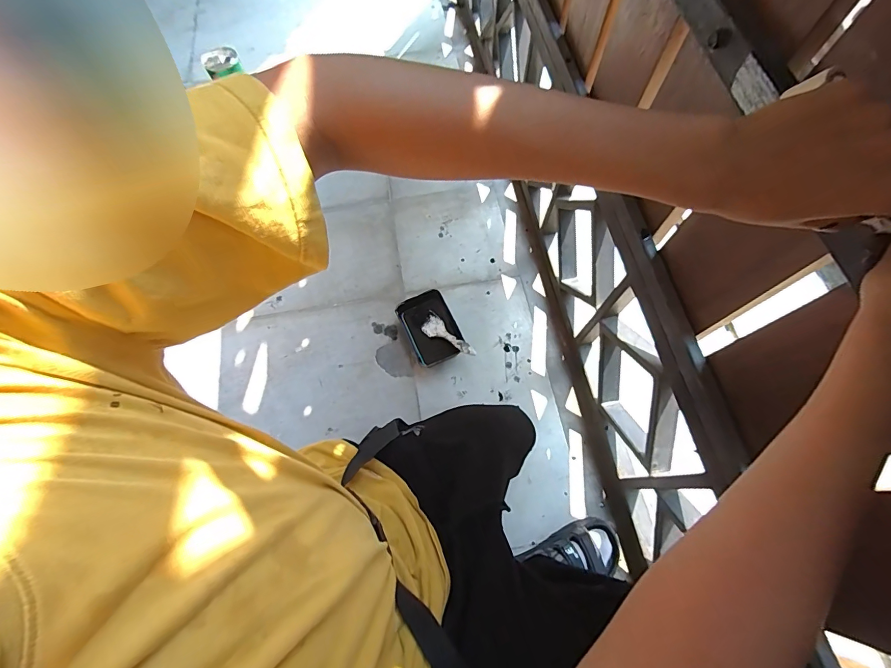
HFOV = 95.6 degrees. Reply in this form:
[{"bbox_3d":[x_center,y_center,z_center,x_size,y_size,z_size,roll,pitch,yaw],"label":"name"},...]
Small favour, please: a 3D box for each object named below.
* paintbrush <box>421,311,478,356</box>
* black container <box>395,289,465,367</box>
[{"bbox_3d":[0.003,0.005,0.919,0.051,0.019,0.152,-42,54,-15],"label":"paintbrush"},{"bbox_3d":[-0.032,-0.009,0.935,0.116,0.048,0.167,-25,69,-8],"label":"black container"}]

